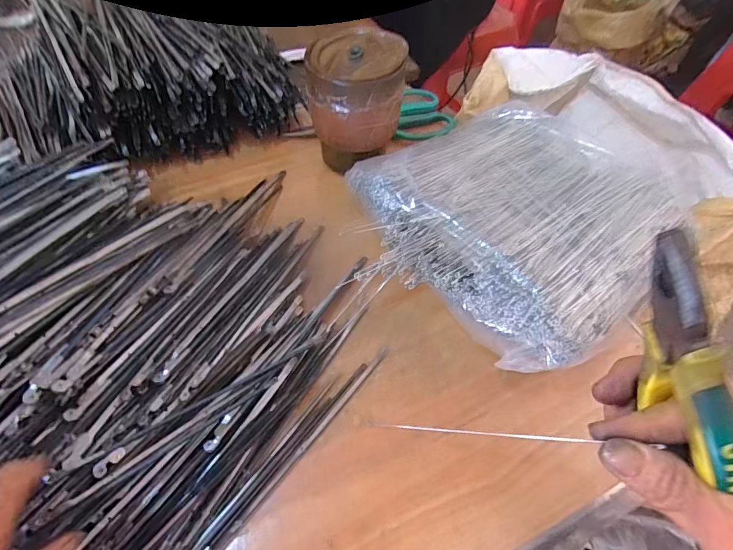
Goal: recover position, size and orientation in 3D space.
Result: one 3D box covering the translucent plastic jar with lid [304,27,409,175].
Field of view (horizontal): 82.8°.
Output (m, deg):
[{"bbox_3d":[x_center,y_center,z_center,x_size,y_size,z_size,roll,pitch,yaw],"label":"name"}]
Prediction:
[{"bbox_3d":[-0.010,-0.154,0.393,0.082,0.112,0.079,2,56,-2],"label":"translucent plastic jar with lid"}]

